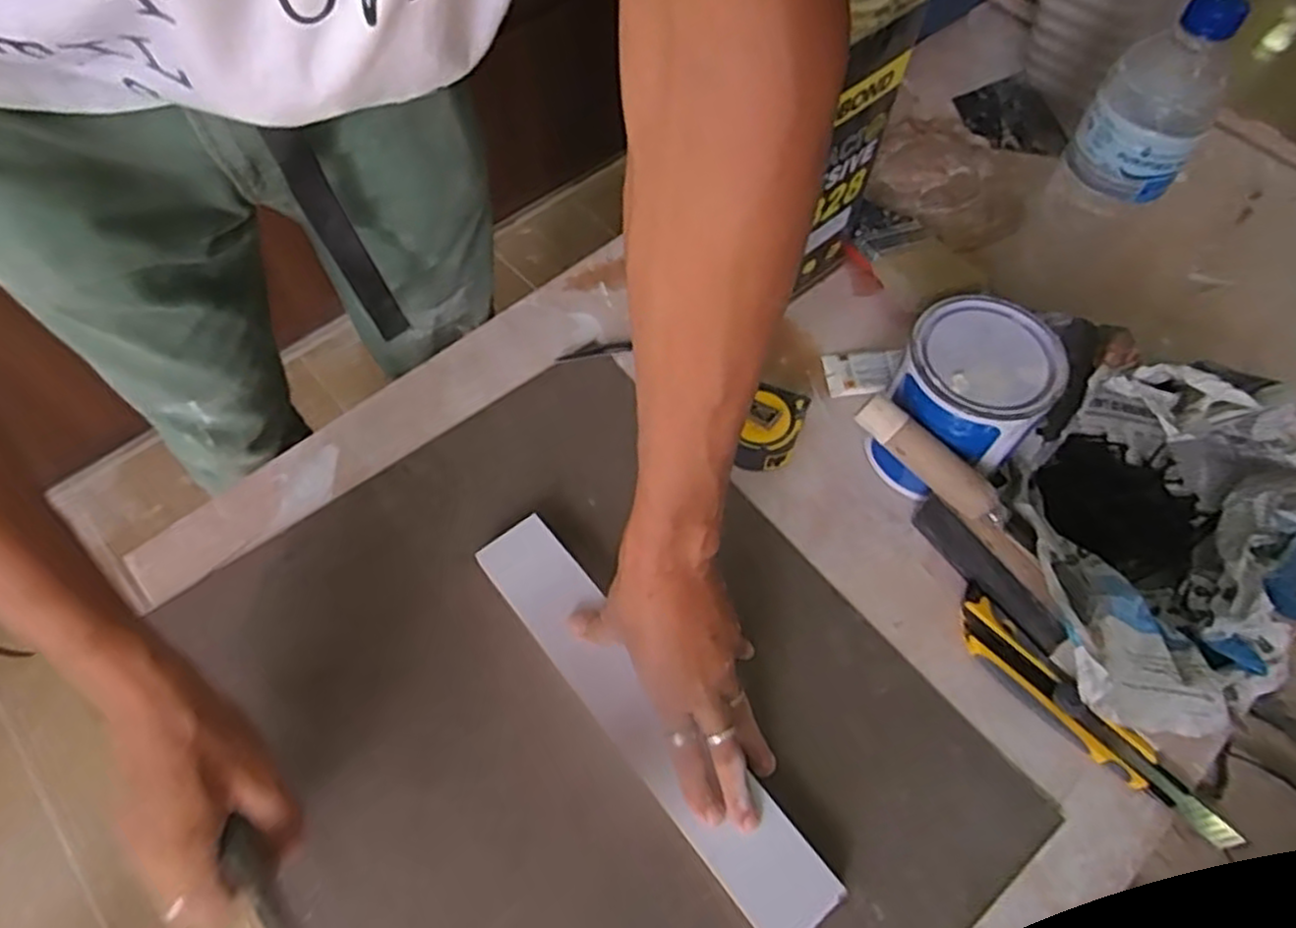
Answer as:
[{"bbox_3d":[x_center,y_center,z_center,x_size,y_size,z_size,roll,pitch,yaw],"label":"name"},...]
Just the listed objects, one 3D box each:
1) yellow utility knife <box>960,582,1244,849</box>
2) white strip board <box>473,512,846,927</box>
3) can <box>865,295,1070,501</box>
[{"bbox_3d":[0.285,0.169,0.491,0.036,0.020,0.204,-37,67,-19],"label":"yellow utility knife"},{"bbox_3d":[-0.005,0.159,0.484,0.055,0.009,0.309,-42,70,-2],"label":"white strip board"},{"bbox_3d":[0.226,-0.043,0.544,0.096,0.119,0.098,0,61,0],"label":"can"}]

